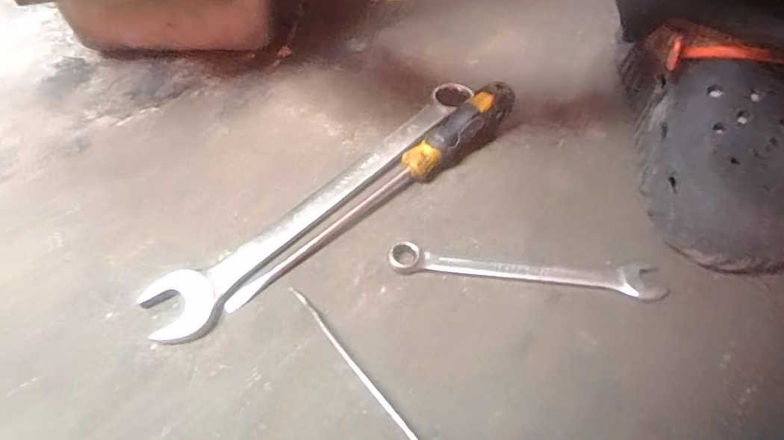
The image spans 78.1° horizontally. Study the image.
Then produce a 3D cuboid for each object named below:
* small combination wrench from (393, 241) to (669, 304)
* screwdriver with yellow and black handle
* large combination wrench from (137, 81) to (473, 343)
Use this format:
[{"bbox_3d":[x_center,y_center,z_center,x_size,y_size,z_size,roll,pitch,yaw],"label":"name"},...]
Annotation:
[{"bbox_3d":[0.080,0.030,0.298,0.161,0.012,0.022,6,53,6],"label":"small combination wrench"},{"bbox_3d":[-0.007,-0.025,0.330,0.243,0.033,0.028,-34,59,-22],"label":"screwdriver with yellow and black handle"},{"bbox_3d":[-0.040,-0.019,0.337,0.276,0.016,0.042,-38,61,-24],"label":"large combination wrench"}]

